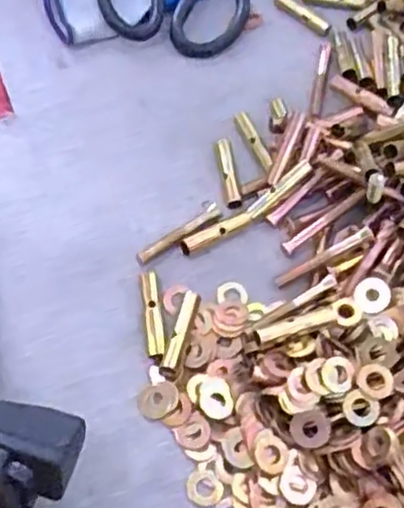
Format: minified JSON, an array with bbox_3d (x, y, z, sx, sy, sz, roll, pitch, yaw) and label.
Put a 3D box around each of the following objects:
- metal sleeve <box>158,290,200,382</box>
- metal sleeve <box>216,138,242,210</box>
[{"bbox_3d":[-0.010,0.039,0.356,0.009,0.009,0.045,17,60,8],"label":"metal sleeve"},{"bbox_3d":[0.015,-0.047,0.415,0.009,0.007,0.047,-7,59,-6],"label":"metal sleeve"}]

